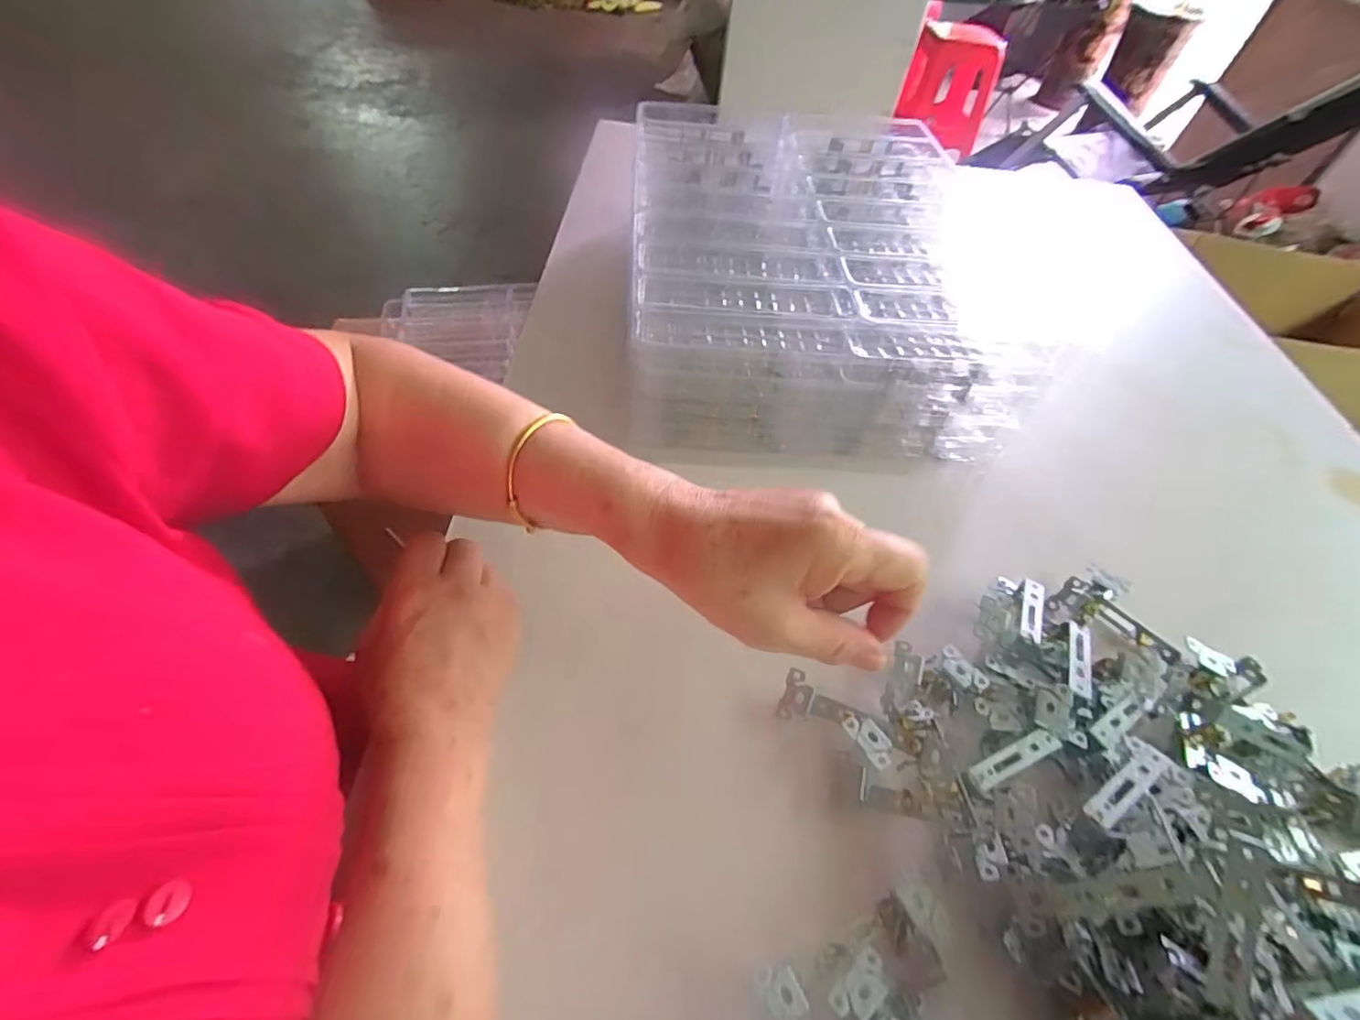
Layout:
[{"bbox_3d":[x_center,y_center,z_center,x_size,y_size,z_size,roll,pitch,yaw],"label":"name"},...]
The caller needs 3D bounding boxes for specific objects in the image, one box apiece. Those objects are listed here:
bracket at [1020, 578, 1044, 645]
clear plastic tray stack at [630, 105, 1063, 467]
[{"bbox_3d":[0.253,0.072,0.419,0.017,0.011,0.051,20,51,11],"label":"bracket"},{"bbox_3d":[0.123,-0.250,0.612,0.339,0.148,0.417,1,52,-5],"label":"clear plastic tray stack"}]

